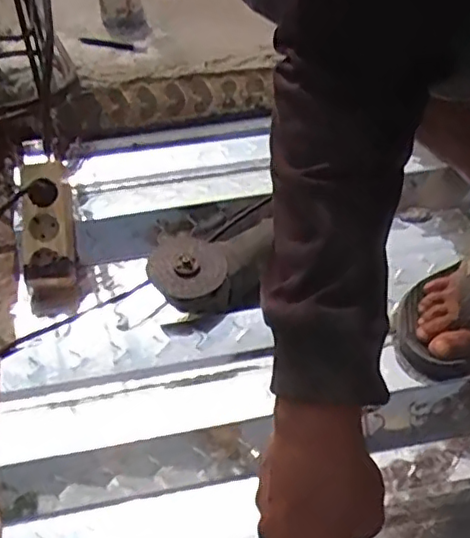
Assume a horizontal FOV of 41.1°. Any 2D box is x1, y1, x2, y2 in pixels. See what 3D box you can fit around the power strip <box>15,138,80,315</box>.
[{"bbox_3d":[-0.230,-0.042,0.777,0.070,0.050,0.199,-7,89,-5],"label":"power strip"}]

